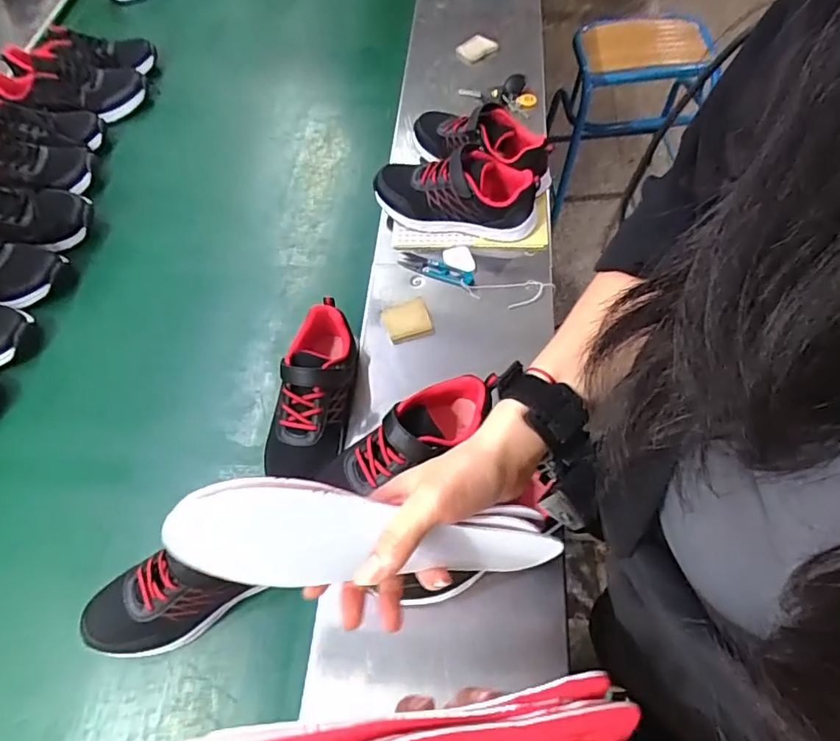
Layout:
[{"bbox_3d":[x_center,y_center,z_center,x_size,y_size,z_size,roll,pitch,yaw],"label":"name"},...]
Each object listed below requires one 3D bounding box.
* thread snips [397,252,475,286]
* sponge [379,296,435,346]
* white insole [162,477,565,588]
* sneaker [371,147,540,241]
[{"bbox_3d":[0.022,-0.137,0.717,0.104,0.006,0.030,23,65,15],"label":"thread snips"},{"bbox_3d":[-0.017,-0.066,0.680,0.058,0.018,0.053,-17,61,-6],"label":"sponge"},{"bbox_3d":[-0.024,0.098,0.316,0.225,0.082,0.016,9,34,-17],"label":"white insole"},{"bbox_3d":[0.046,-0.237,0.713,0.219,0.095,0.084,9,61,10],"label":"sneaker"}]

